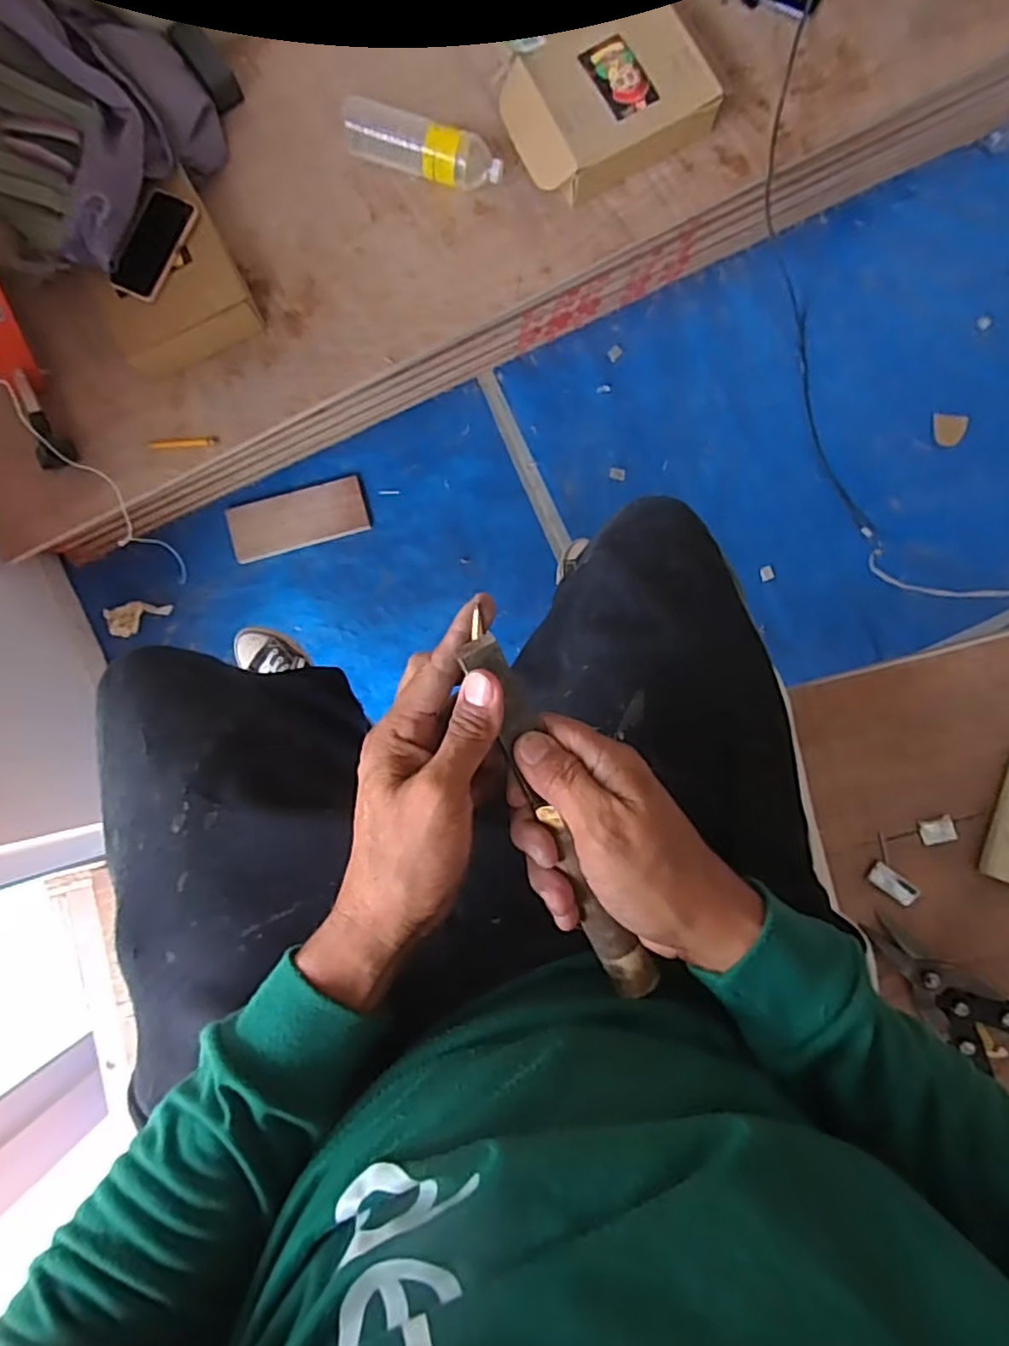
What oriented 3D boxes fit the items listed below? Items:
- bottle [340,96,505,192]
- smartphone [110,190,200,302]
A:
[{"bbox_3d":[-0.131,-0.825,1.059,0.256,0.061,0.075,20,86,2],"label":"bottle"},{"bbox_3d":[-0.512,-0.625,0.985,0.156,0.060,0.010,-57,42,8],"label":"smartphone"}]

